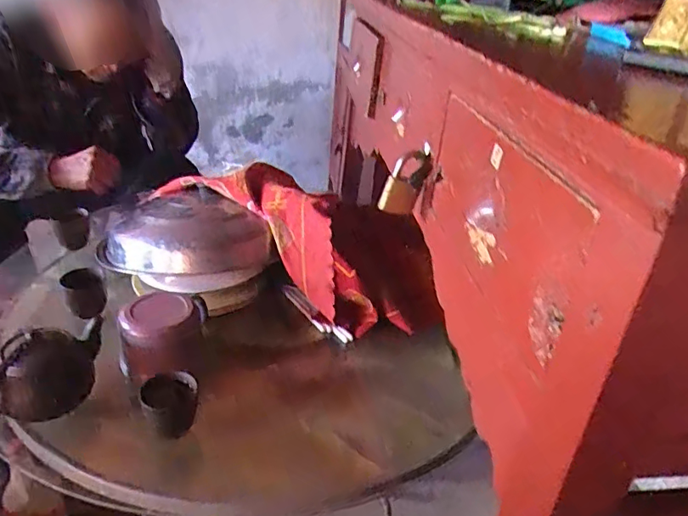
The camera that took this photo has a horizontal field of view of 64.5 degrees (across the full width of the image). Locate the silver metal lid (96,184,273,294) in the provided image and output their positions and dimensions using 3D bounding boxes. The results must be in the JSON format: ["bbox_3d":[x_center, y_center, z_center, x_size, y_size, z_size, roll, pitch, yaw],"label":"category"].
[{"bbox_3d":[-0.269,-0.042,0.896,0.253,0.094,0.228,-7,31,-20],"label":"silver metal lid"}]

